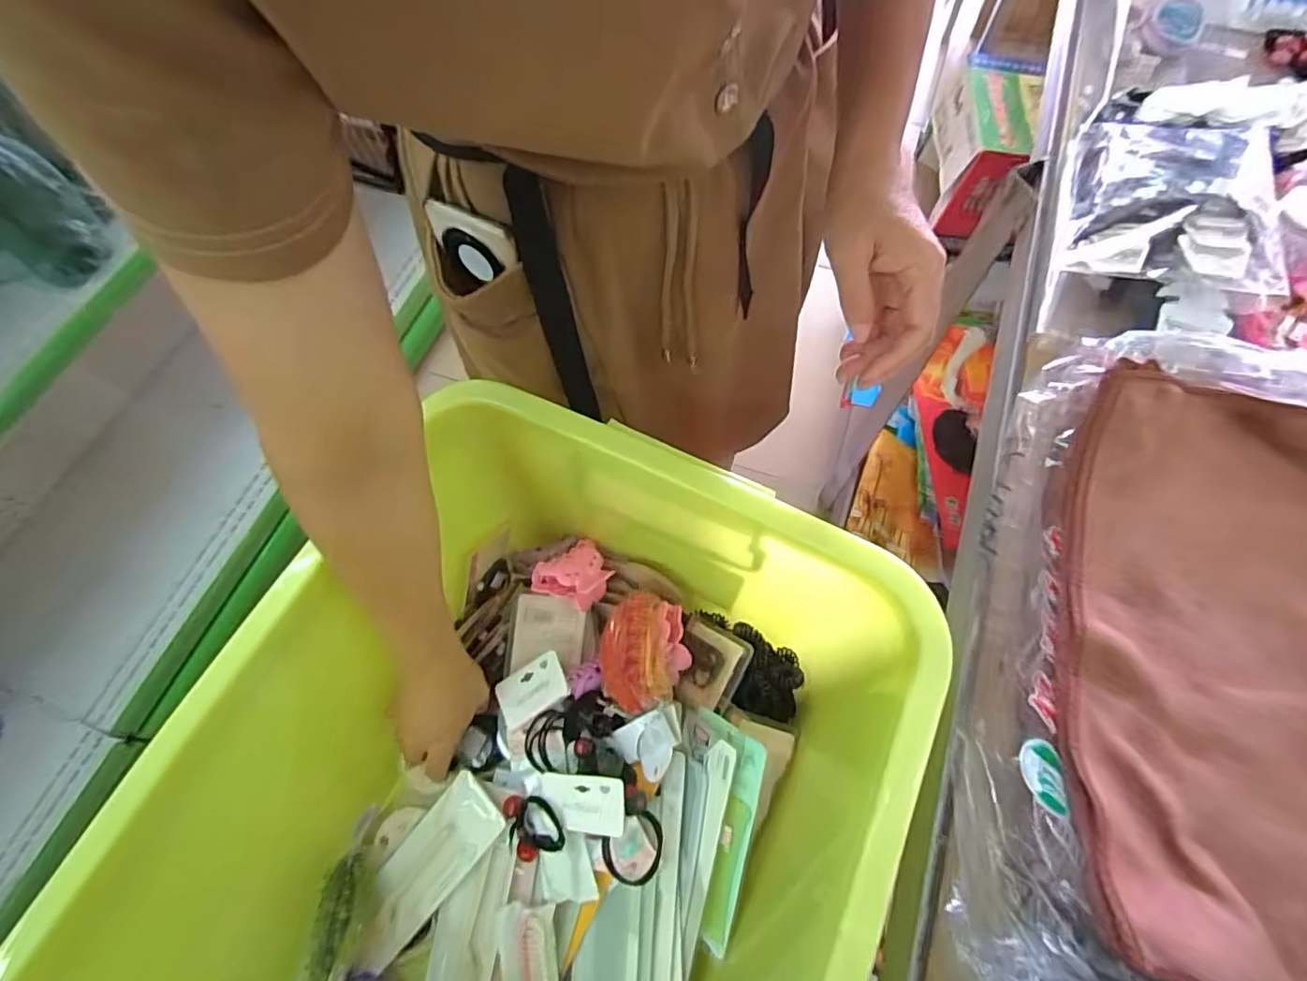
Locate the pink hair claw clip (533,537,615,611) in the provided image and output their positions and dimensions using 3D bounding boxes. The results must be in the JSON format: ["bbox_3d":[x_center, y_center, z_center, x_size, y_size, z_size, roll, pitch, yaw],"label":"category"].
[{"bbox_3d":[-0.072,0.079,0.538,0.053,0.043,0.068,35,72,16],"label":"pink hair claw clip"}]

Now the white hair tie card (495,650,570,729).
[{"bbox_3d":[-0.106,0.172,0.498,0.065,0.005,0.044,-33,57,10],"label":"white hair tie card"}]

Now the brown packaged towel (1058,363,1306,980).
[{"bbox_3d":[0.328,0.090,0.321,0.174,0.037,0.338,17,68,10],"label":"brown packaged towel"}]

